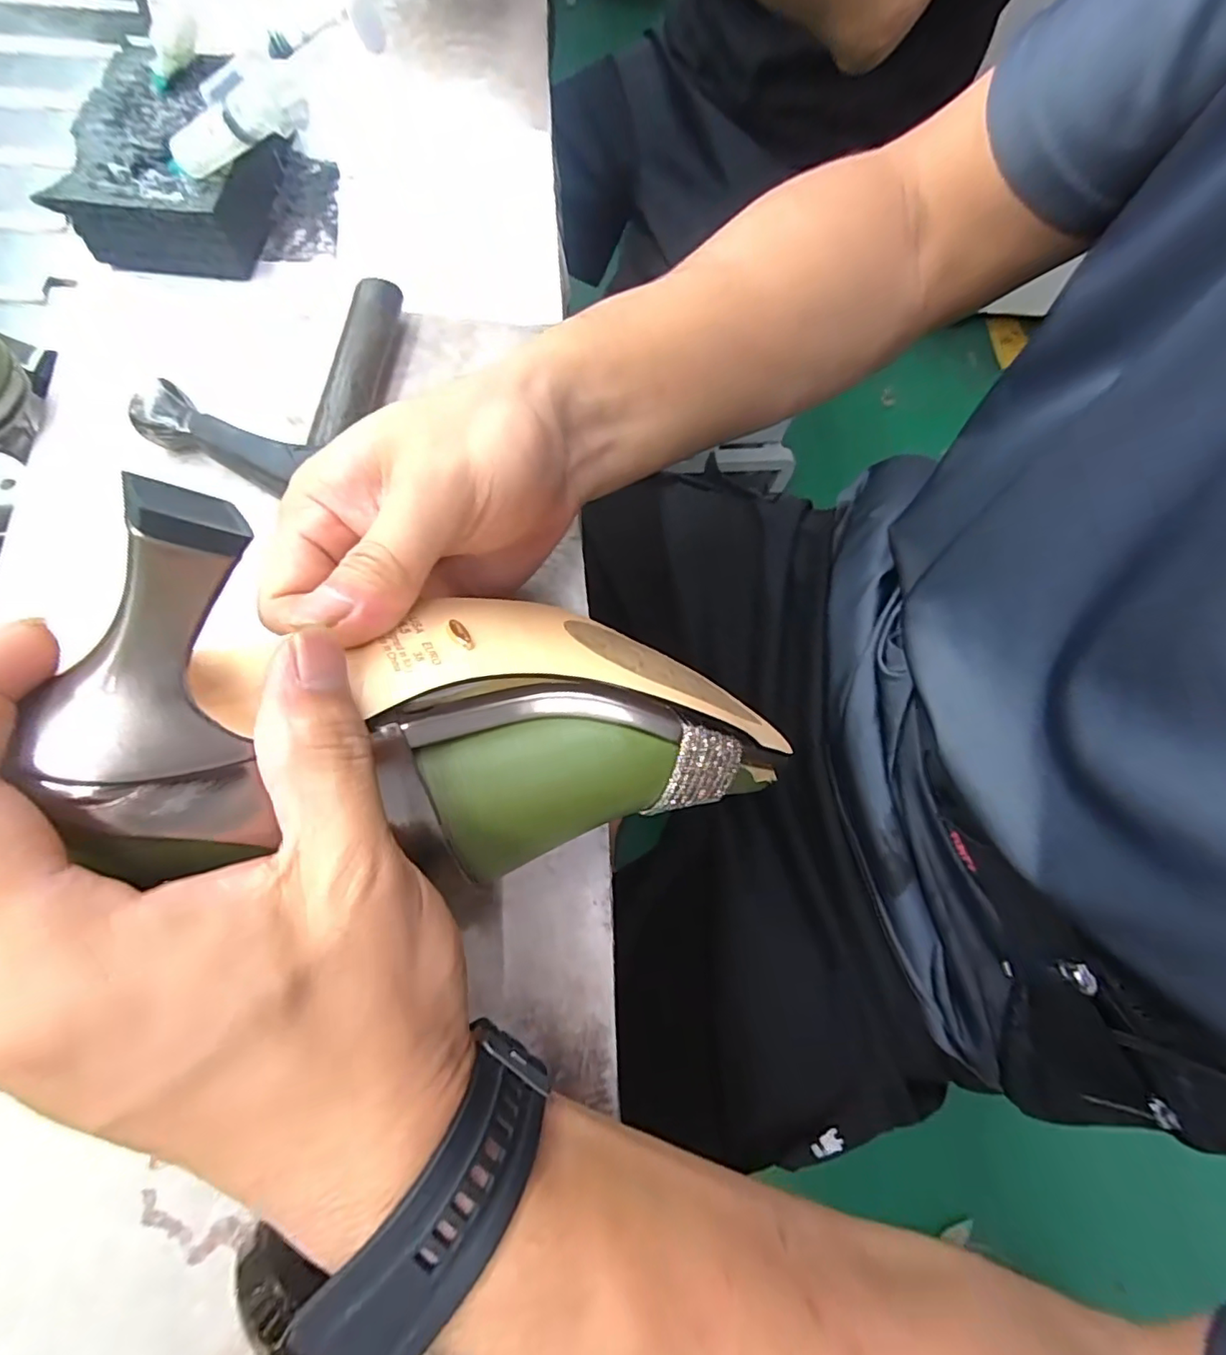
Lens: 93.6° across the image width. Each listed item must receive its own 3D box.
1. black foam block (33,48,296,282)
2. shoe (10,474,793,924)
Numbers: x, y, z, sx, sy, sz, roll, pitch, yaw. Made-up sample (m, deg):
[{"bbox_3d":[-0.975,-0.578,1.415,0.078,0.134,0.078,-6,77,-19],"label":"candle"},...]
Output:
[{"bbox_3d":[-0.229,-0.275,0.310,0.086,0.038,0.129,4,69,-4],"label":"black foam block"},{"bbox_3d":[-0.034,0.010,0.178,0.203,0.066,0.088,7,63,-33],"label":"shoe"}]

